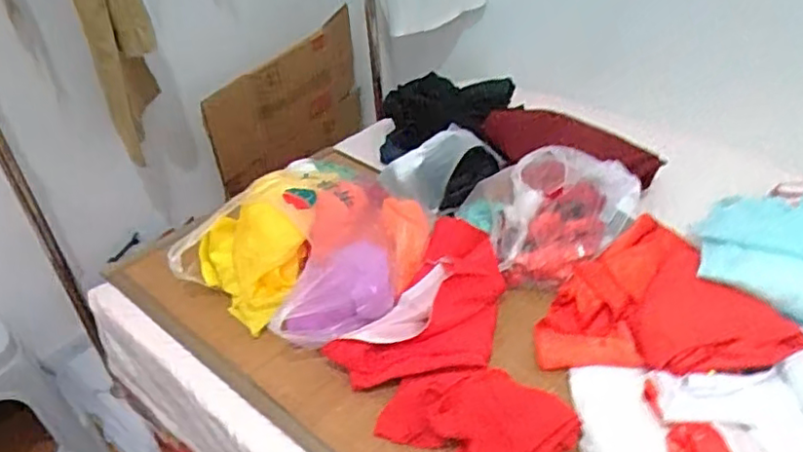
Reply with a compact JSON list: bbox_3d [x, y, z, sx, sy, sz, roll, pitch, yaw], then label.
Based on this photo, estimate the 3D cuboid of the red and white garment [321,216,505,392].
[{"bbox_3d":[0.061,0.135,0.986,0.194,0.102,0.327,26,46,34],"label":"red and white garment"}]

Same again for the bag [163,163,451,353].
[{"bbox_3d":[-0.129,0.035,1.051,0.404,0.160,0.351,18,42,27],"label":"bag"}]

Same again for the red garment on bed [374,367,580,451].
[{"bbox_3d":[0.085,0.265,0.842,0.196,0.082,0.213,-29,43,-29],"label":"red garment on bed"}]

